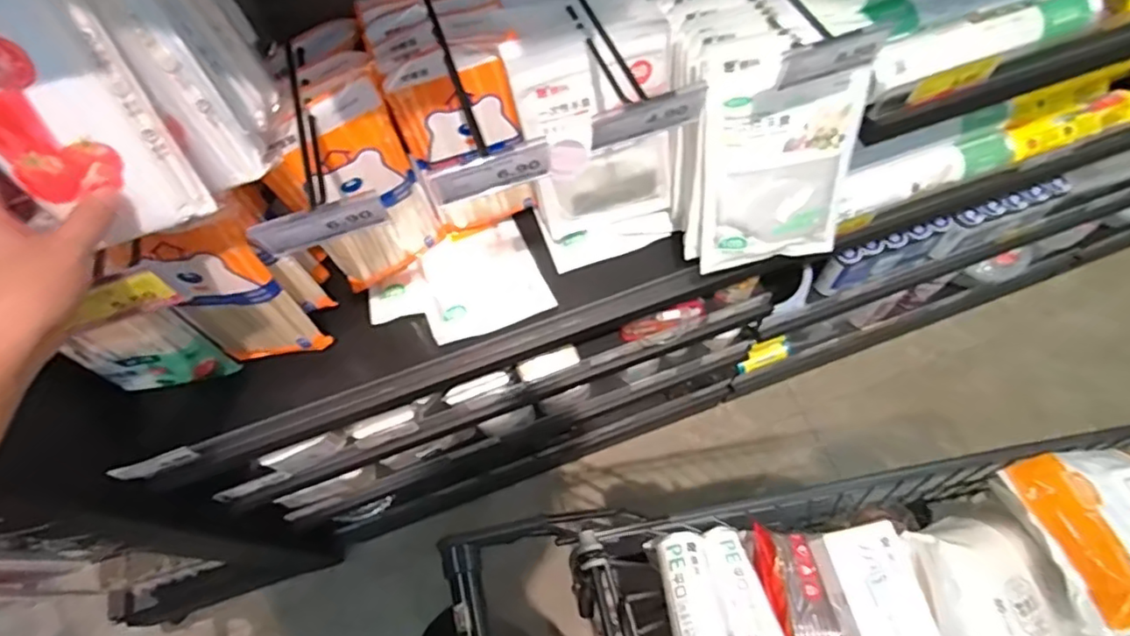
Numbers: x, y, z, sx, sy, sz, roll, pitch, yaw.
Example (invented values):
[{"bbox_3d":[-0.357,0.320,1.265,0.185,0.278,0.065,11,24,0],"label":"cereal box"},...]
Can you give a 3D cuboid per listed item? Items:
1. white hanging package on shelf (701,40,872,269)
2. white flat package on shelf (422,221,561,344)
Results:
[{"bbox_3d":[0.231,-0.160,0.653,0.162,0.256,0.017,-8,44,1],"label":"white hanging package on shelf"},{"bbox_3d":[-0.113,-0.048,0.812,0.159,0.020,0.150,-23,65,-8],"label":"white flat package on shelf"}]

